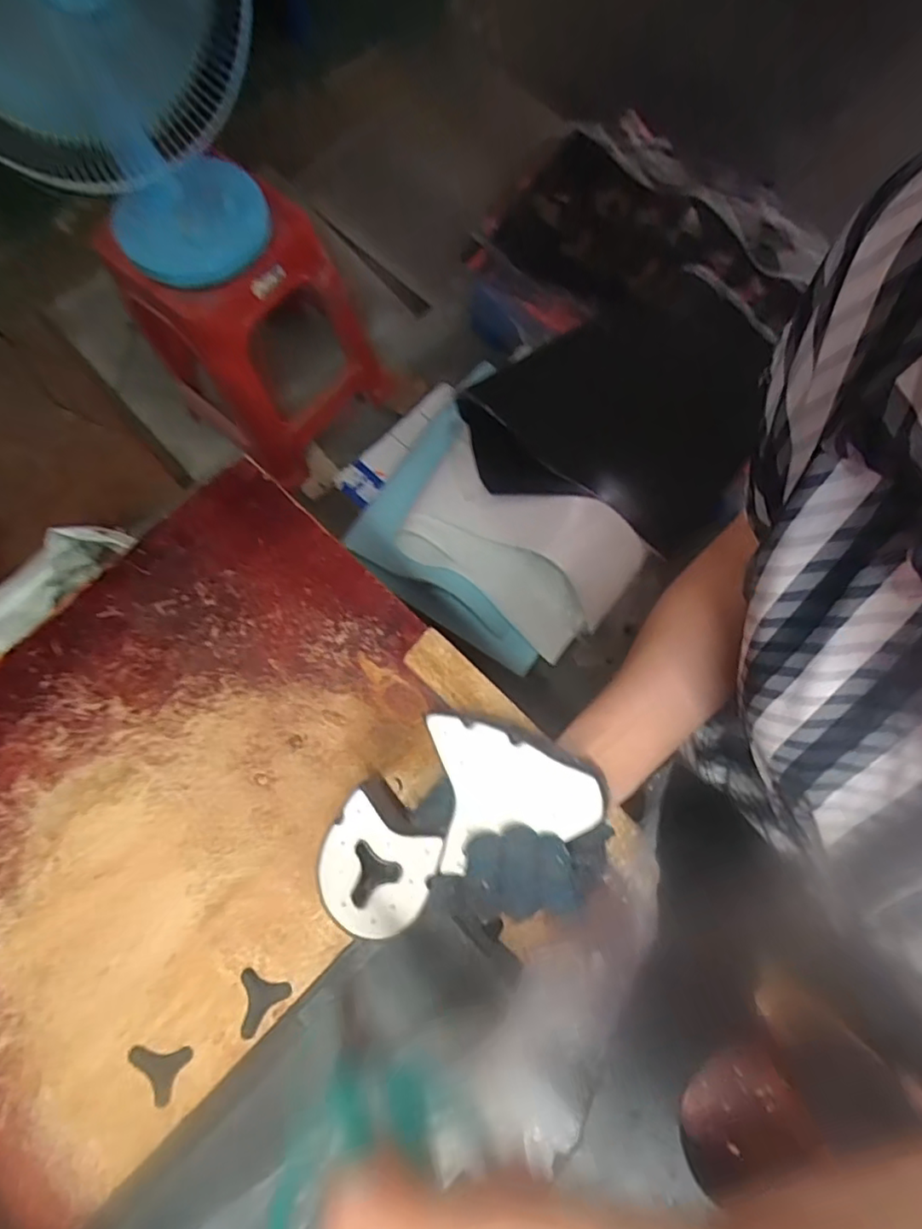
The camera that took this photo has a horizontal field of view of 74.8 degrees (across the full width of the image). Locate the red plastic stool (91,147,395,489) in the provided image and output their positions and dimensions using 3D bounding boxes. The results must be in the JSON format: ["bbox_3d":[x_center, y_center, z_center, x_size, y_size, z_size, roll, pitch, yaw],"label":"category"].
[{"bbox_3d":[-0.393,-0.576,1.213,0.314,0.453,0.384,44,82,9],"label":"red plastic stool"}]

